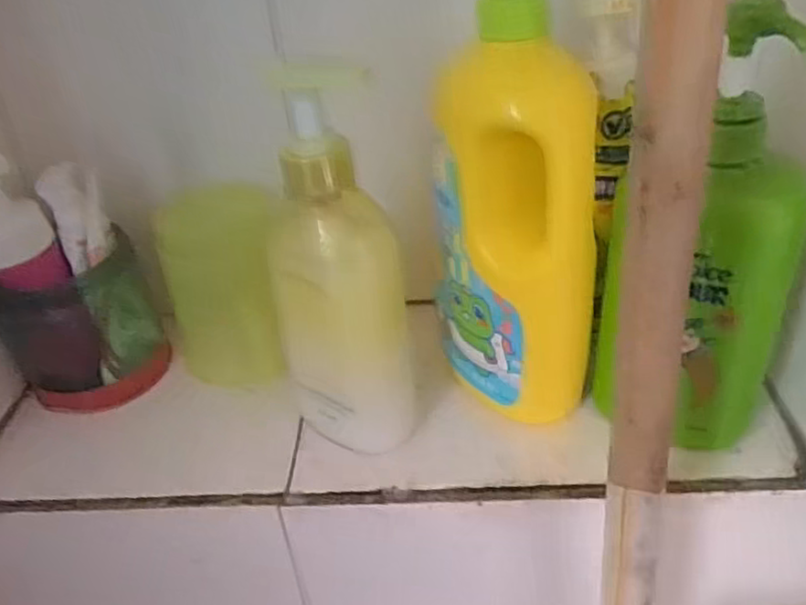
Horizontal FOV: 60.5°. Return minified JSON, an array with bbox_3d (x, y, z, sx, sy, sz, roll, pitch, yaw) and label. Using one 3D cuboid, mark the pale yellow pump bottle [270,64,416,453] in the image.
[{"bbox_3d":[-0.035,-0.004,0.381,0.056,0.197,0.061,-28,38,-32],"label":"pale yellow pump bottle"}]

